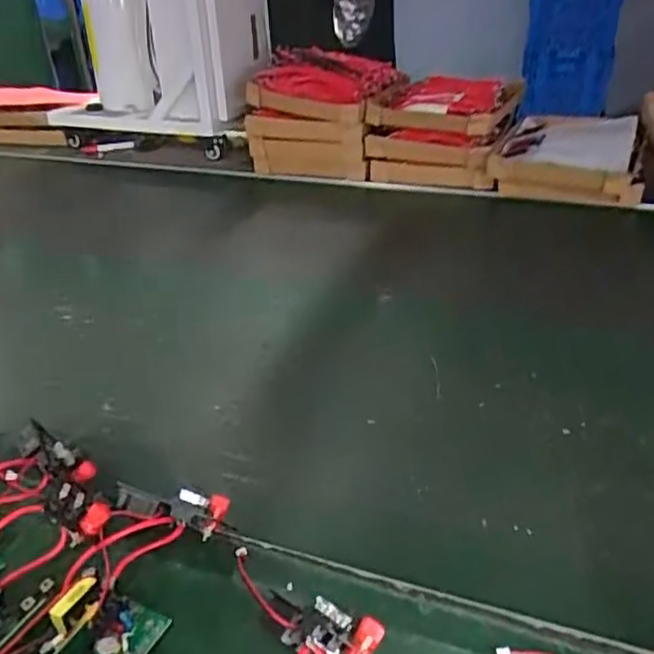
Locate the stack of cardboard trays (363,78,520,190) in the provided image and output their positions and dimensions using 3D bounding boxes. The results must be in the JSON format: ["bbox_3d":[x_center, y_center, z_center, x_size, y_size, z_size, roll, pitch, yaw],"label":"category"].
[{"bbox_3d":[0.212,-0.343,1.167,0.218,0.137,0.252,11,35,21],"label":"stack of cardboard trays"}]

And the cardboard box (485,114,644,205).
[{"bbox_3d":[0.414,-0.286,1.109,0.228,0.073,0.292,12,36,22],"label":"cardboard box"}]

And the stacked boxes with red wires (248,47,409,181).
[{"bbox_3d":[-0.010,-0.379,1.187,0.231,0.189,0.207,9,35,18],"label":"stacked boxes with red wires"}]

